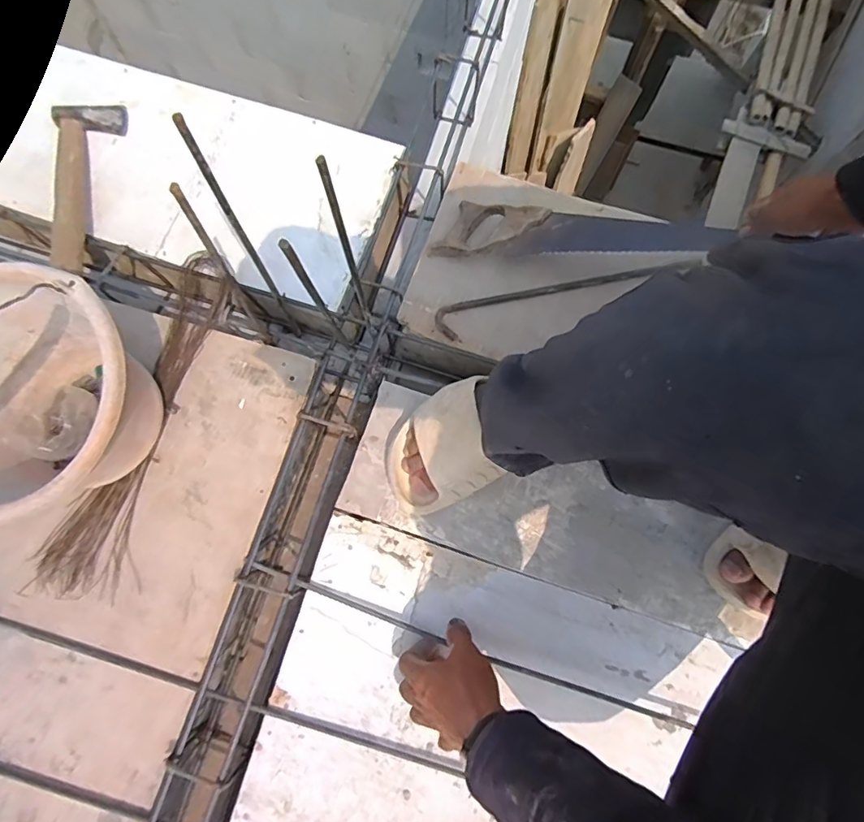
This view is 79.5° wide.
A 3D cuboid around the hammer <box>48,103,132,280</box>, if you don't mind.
[{"bbox_3d":[-0.478,-0.313,0.724,0.091,0.046,0.309,-11,74,-4],"label":"hammer"}]

